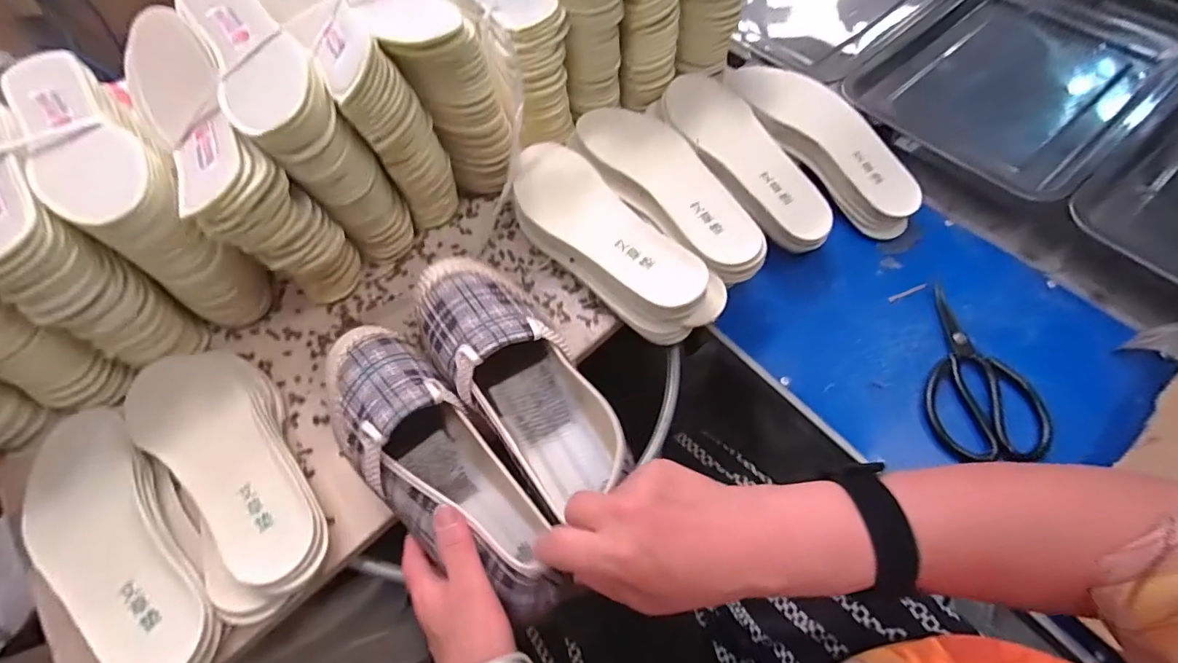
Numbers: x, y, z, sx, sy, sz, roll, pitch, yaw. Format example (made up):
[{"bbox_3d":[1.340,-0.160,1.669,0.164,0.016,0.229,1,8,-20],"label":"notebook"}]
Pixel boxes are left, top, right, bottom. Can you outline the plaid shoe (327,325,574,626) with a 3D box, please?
[{"bbox_3d":[-0.113,0.091,0.365,0.076,0.078,0.243,-37,72,-16],"label":"plaid shoe"}]

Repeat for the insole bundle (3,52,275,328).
[{"bbox_3d":[-0.415,-0.116,0.482,0.229,0.175,0.099,40,70,22],"label":"insole bundle"}]

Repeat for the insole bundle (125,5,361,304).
[{"bbox_3d":[-0.316,-0.138,0.485,0.078,0.198,0.222,-37,66,-16],"label":"insole bundle"}]

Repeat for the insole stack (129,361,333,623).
[{"bbox_3d":[-0.306,0.114,0.438,0.108,0.036,0.250,-34,65,-15],"label":"insole stack"}]

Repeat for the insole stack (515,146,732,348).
[{"bbox_3d":[0.016,-0.094,0.508,0.091,0.049,0.260,-42,67,-18],"label":"insole stack"}]

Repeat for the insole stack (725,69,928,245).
[{"bbox_3d":[0.269,-0.216,0.583,0.086,0.033,0.250,-35,78,-15],"label":"insole stack"}]

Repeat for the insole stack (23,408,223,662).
[{"bbox_3d":[-0.363,0.164,0.400,0.243,0.029,0.087,37,69,21],"label":"insole stack"}]

